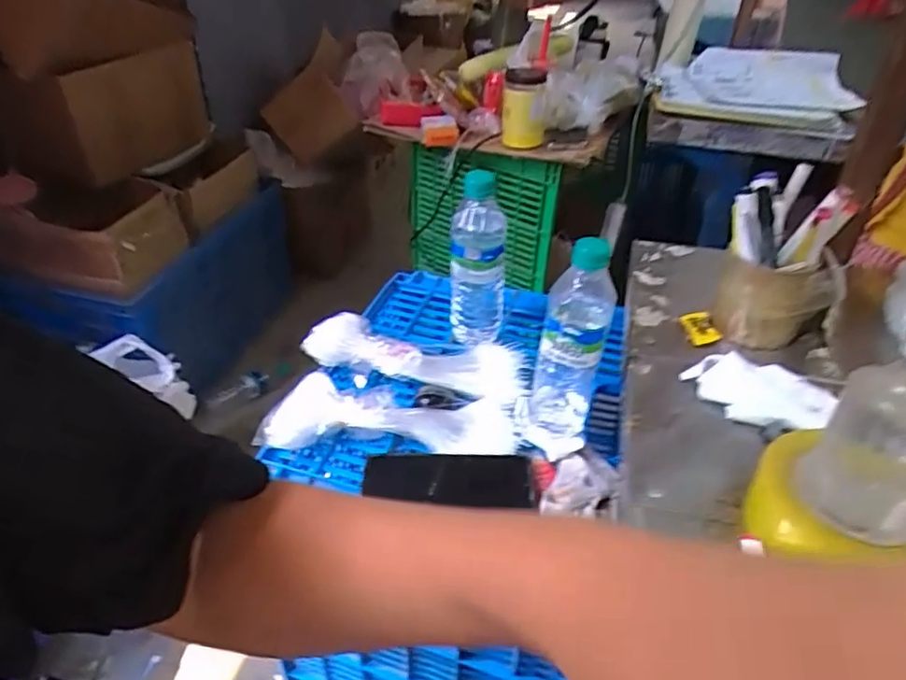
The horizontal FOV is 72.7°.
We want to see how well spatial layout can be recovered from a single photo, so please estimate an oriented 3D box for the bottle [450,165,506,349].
[{"bbox_3d":[0.031,-0.095,0.732,0.068,0.208,0.057,3,38,2],"label":"bottle"}]

